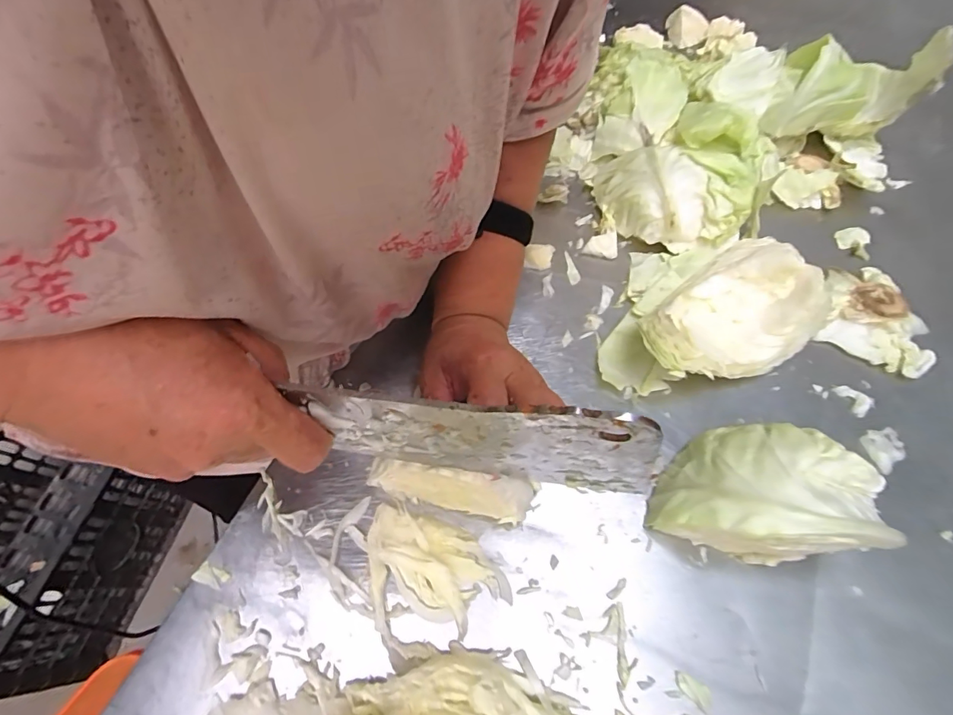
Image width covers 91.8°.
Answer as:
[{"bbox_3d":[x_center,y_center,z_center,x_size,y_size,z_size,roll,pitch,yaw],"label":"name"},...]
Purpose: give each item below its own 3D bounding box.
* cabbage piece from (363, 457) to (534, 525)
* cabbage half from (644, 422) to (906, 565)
[{"bbox_3d":[-0.018,0.082,0.292,0.103,0.069,0.020,10,64,3],"label":"cabbage piece"},{"bbox_3d":[0.182,0.079,0.299,0.115,0.072,0.091,13,64,5],"label":"cabbage half"}]

